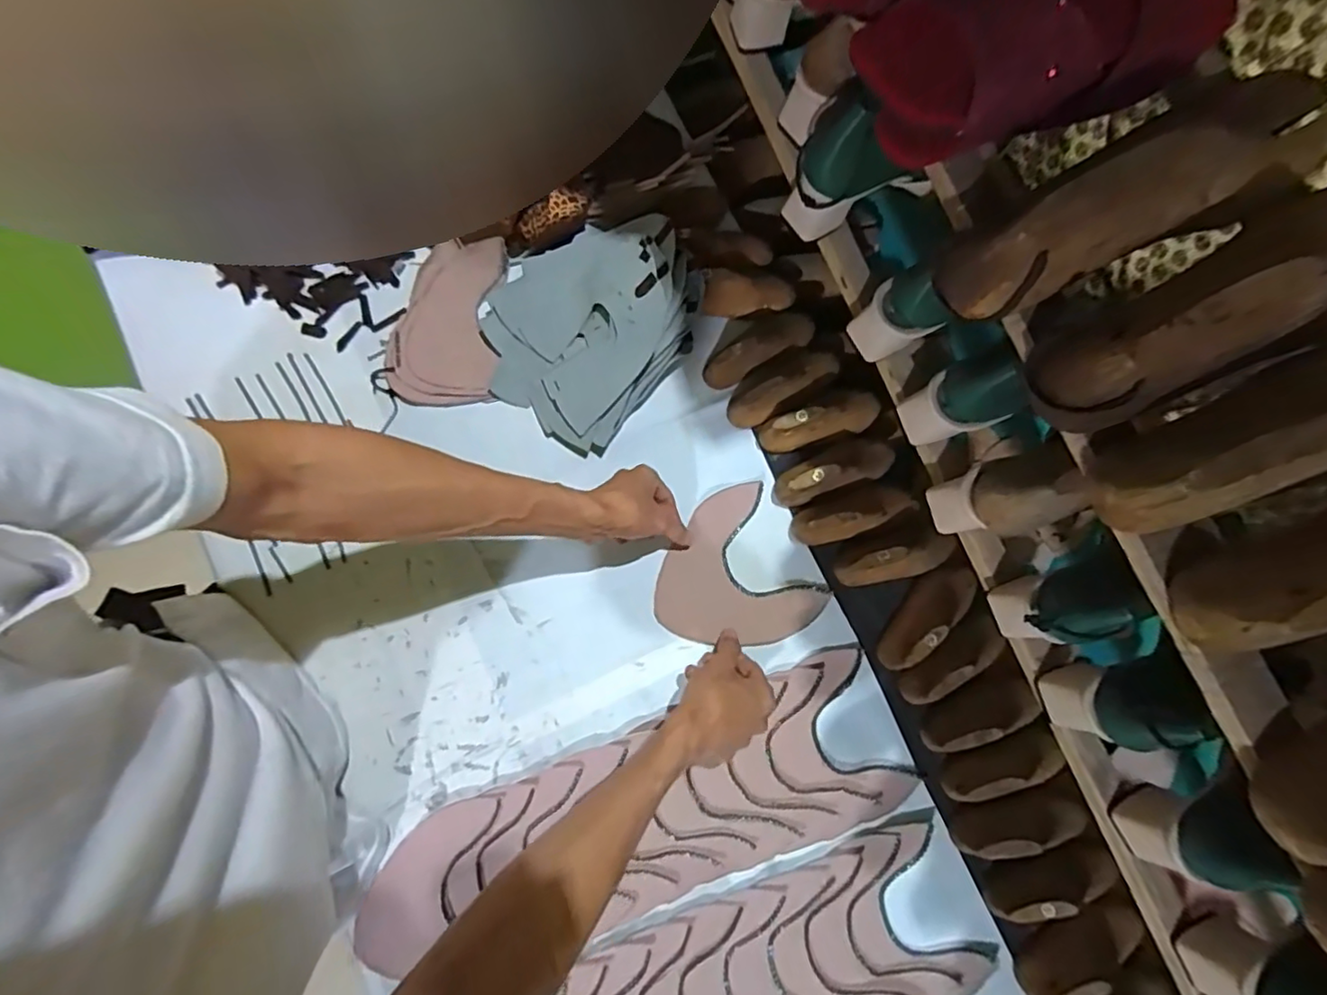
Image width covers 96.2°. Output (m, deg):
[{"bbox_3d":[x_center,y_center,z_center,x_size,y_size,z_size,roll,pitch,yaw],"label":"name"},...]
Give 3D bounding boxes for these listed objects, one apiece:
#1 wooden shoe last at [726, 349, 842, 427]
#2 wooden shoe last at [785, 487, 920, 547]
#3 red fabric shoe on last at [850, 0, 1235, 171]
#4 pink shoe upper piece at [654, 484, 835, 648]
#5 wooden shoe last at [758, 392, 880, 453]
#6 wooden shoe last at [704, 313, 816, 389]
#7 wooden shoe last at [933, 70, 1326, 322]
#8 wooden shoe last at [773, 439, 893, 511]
[{"bbox_3d":[0.131,-0.128,0.654,0.140,0.053,0.050,-33,82,-6],"label":"wooden shoe last"},{"bbox_3d":[0.204,0.014,0.631,0.134,0.053,0.048,-16,80,-4],"label":"wooden shoe last"},{"bbox_3d":[0.236,-0.275,0.359,0.245,0.076,0.080,-17,80,-4],"label":"red fabric shoe on last"},{"bbox_3d":[0.071,0.090,0.639,0.161,0.005,0.164,-34,82,-6],"label":"pink shoe upper piece"},{"bbox_3d":[0.172,-0.086,0.644,0.137,0.055,0.045,-17,80,-4],"label":"wooden shoe last"},{"bbox_3d":[0.105,-0.169,0.661,0.139,0.049,0.044,-30,82,-6],"label":"wooden shoe last"},{"bbox_3d":[0.296,-0.186,0.343,0.256,0.080,0.080,-29,81,-6],"label":"wooden shoe last"},{"bbox_3d":[0.183,-0.032,0.638,0.137,0.053,0.049,-18,81,-4],"label":"wooden shoe last"}]

